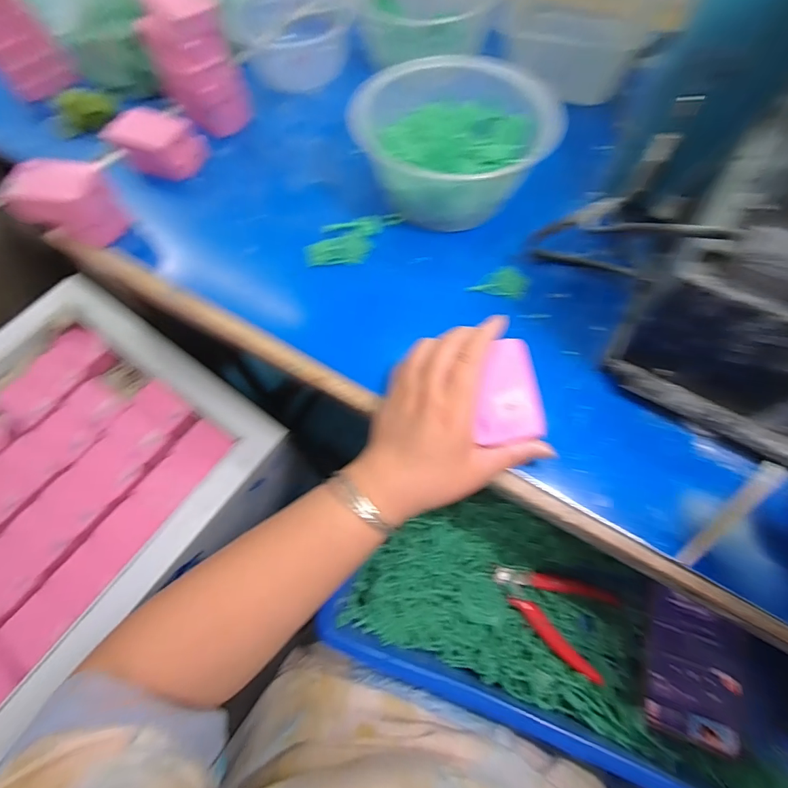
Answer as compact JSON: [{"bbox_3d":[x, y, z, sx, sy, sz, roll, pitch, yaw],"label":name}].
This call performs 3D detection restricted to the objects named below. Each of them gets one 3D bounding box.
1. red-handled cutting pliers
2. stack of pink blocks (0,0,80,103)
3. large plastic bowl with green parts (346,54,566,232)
[{"bbox_3d":[0.143,0.191,0.371,0.107,0.016,0.072,29,69,13],"label":"red-handled cutting pliers"},{"bbox_3d":[-0.447,-0.415,0.481,0.080,0.092,0.048,-38,70,-15],"label":"stack of pink blocks"},{"bbox_3d":[0.061,-0.242,0.384,0.164,0.077,0.183,25,68,12],"label":"large plastic bowl with green parts"}]

